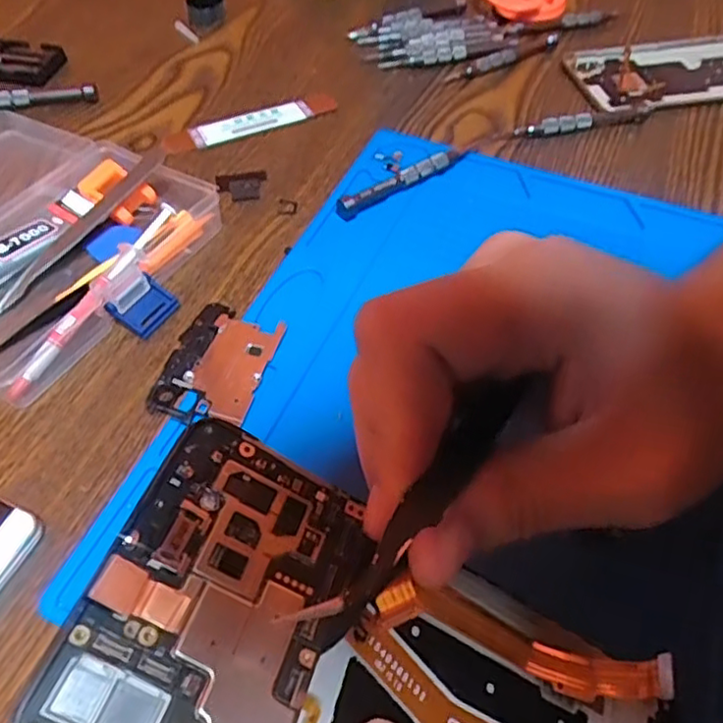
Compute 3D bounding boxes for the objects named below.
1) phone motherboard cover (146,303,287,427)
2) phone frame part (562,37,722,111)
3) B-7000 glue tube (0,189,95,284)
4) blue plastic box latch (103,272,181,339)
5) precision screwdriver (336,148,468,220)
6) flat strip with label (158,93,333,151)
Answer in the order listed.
[{"bbox_3d":[-0.064,0.000,0.291,0.043,0.007,0.063,12,54,7],"label":"phone motherboard cover"},{"bbox_3d":[0.227,-0.204,0.447,0.147,0.014,0.067,-9,54,-9],"label":"phone frame part"},{"bbox_3d":[-0.176,-0.052,0.320,0.024,0.017,0.102,25,56,16],"label":"B-7000 glue tube"},{"bbox_3d":[-0.104,-0.027,0.309,0.023,0.004,0.028,42,58,-10],"label":"blue plastic box latch"},{"bbox_3d":[0.025,-0.104,0.367,0.091,0.012,0.011,-31,60,-22],"label":"precision screwdriver"},{"bbox_3d":[-0.071,-0.155,0.410,0.113,0.004,0.023,-22,57,-17],"label":"flat strip with label"}]

